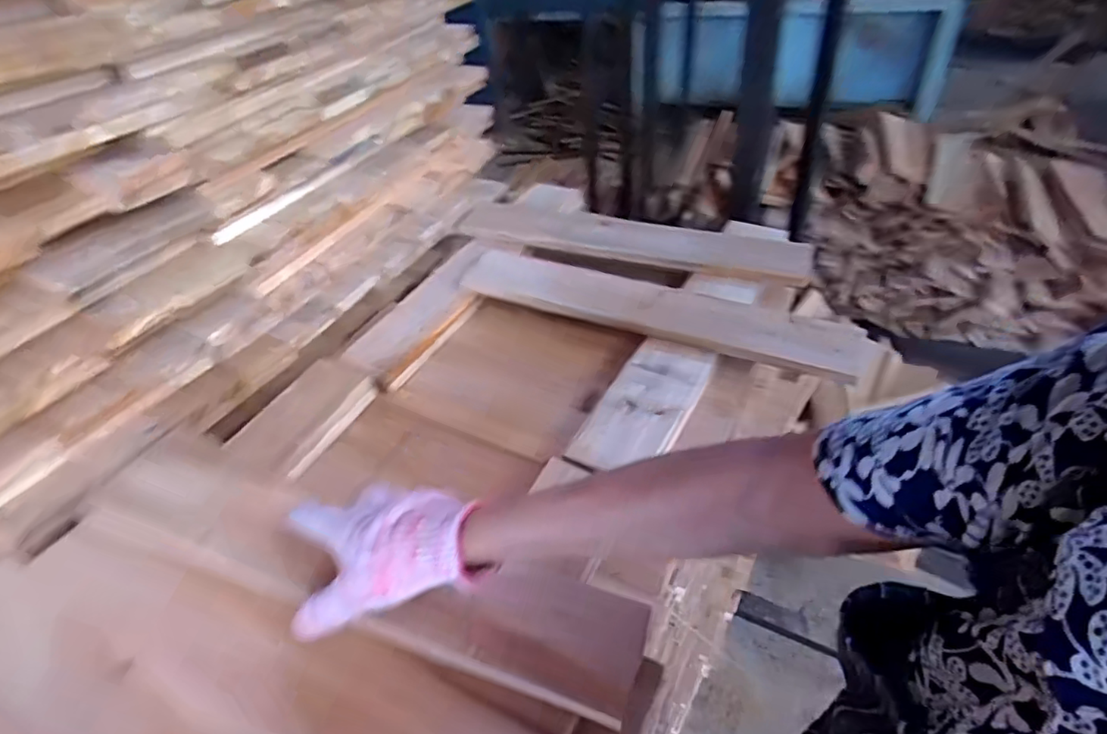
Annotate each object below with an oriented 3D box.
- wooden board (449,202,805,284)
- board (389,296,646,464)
[{"bbox_3d":[0.091,-0.189,0.864,0.531,0.020,0.101,14,44,23],"label":"wooden board"},{"bbox_3d":[-0.046,0.002,0.733,0.229,0.020,0.218,23,53,23],"label":"board"}]

